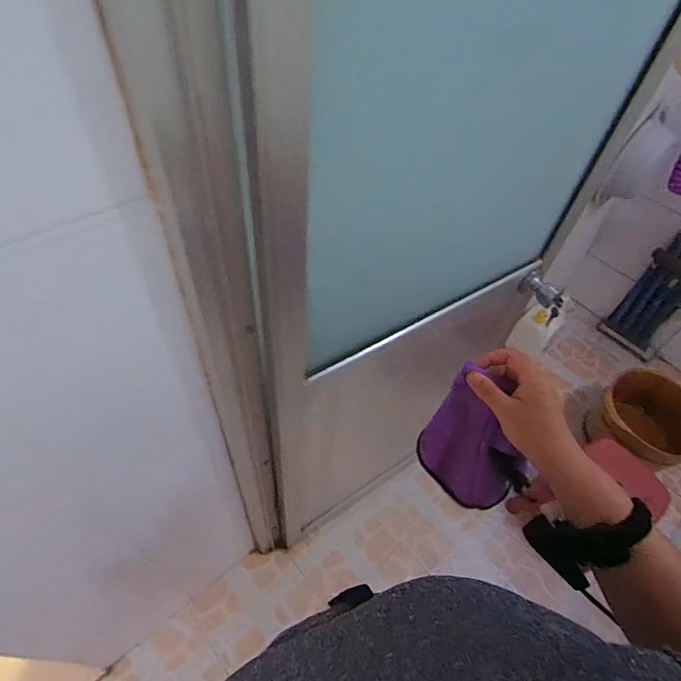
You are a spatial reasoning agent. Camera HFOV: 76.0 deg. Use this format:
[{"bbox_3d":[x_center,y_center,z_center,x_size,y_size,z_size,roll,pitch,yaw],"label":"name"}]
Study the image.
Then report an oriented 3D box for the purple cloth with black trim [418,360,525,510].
[{"bbox_3d":[0.155,0.120,0.516,0.108,0.195,0.036,33,43,31],"label":"purple cloth with black trim"}]

